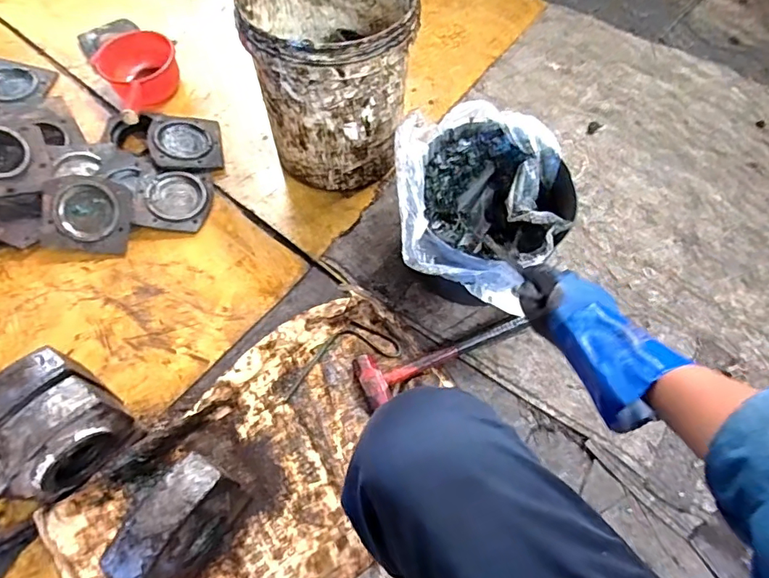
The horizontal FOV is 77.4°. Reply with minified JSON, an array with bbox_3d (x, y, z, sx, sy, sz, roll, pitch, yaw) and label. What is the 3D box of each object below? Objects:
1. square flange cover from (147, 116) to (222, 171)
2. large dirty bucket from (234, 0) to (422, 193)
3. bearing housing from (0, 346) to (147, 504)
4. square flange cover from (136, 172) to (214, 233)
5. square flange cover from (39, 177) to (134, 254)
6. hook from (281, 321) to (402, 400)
[{"bbox_3d":[-0.414,-0.303,1.001,0.142,0.018,0.136,-2,67,-24],"label":"square flange cover"},{"bbox_3d":[-0.091,-0.398,0.895,0.278,0.303,0.311,-8,63,-4],"label":"large dirty bucket"},{"bbox_3d":[-0.451,0.192,0.666,0.151,0.165,0.148,39,69,18],"label":"bearing housing"},{"bbox_3d":[-0.416,-0.174,0.950,0.138,0.020,0.126,2,72,-12],"label":"square flange cover"},{"bbox_3d":[-0.561,-0.141,0.904,0.151,0.021,0.139,5,85,-13],"label":"square flange cover"},{"bbox_3d":[-0.078,0.109,0.802,0.202,0.011,0.082,-20,65,-10],"label":"hook"}]

